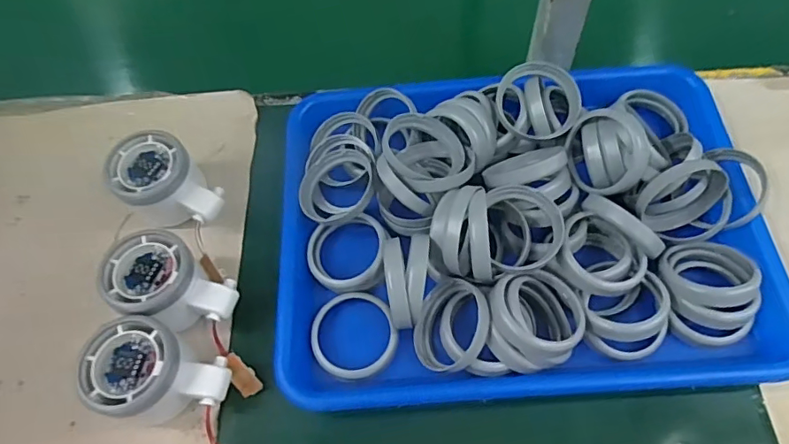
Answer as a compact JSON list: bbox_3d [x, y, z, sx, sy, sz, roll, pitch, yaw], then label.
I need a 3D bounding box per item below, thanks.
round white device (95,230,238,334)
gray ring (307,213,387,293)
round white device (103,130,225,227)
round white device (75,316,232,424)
[{"bbox_3d":[-0.147,0.046,0.351,0.080,0.056,0.053,28,66,18],"label":"round white device"},{"bbox_3d":[-0.032,0.023,0.368,0.055,0.009,0.050,-4,73,12],"label":"gray ring"},{"bbox_3d":[-0.169,-0.025,0.396,0.058,0.052,0.078,-38,65,-16],"label":"round white device"},{"bbox_3d":[-0.143,0.095,0.325,0.078,0.053,0.061,23,65,16],"label":"round white device"}]

